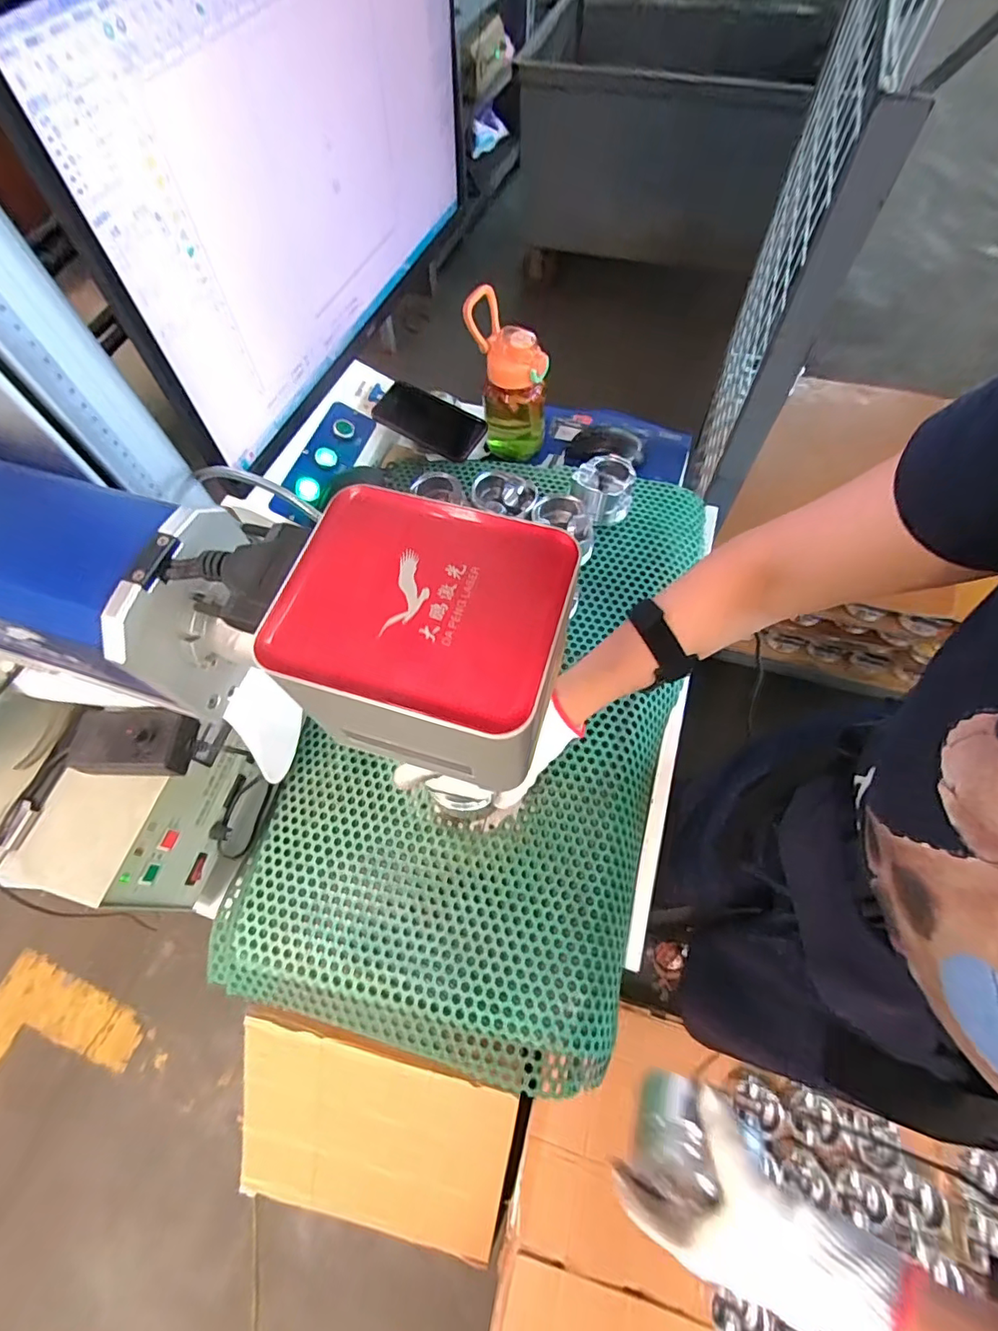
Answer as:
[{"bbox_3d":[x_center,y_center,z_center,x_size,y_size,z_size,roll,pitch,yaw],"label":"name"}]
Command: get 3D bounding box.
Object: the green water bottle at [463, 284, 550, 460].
[{"bbox_3d":[0.012,-0.388,0.728,0.106,0.202,0.073,-1,64,2],"label":"green water bottle"}]

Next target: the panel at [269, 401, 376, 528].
[{"bbox_3d":[-0.246,-0.288,0.751,0.064,0.038,0.214,18,66,11],"label":"panel"}]

